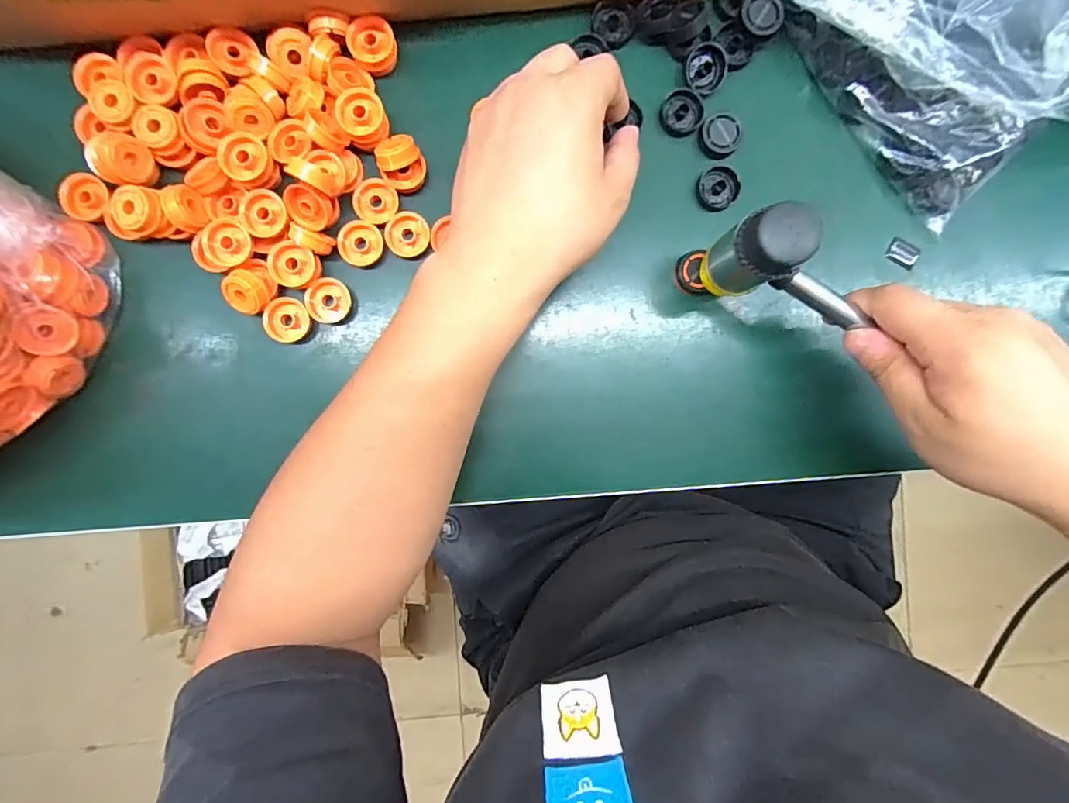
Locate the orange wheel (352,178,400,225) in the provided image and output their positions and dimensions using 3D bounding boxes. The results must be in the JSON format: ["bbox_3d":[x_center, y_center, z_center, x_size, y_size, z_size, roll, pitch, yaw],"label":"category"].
[{"bbox_3d":[-0.094,-0.118,0.294,0.024,0.008,0.026,0,91,-2],"label":"orange wheel"}]

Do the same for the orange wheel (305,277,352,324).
[{"bbox_3d":[-0.122,-0.060,0.295,0.024,0.007,0.026,0,91,-2],"label":"orange wheel"}]

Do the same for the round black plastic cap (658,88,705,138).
[{"bbox_3d":[0.090,-0.177,0.304,0.024,0.008,0.026,-16,91,-2],"label":"round black plastic cap"}]

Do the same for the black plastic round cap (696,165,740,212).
[{"bbox_3d":[0.114,-0.132,0.309,0.025,0.007,0.025,5,113,11],"label":"black plastic round cap"}]

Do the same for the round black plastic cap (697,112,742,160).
[{"bbox_3d":[0.113,-0.163,0.305,0.024,0.011,0.022,0,91,-2],"label":"round black plastic cap"}]

